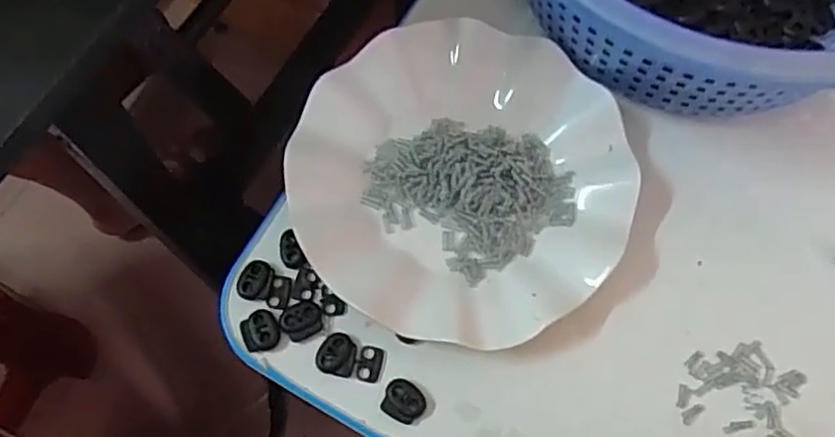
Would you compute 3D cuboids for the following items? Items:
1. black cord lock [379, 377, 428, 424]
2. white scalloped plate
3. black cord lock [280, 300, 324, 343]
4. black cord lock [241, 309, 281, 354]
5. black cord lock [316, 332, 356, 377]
[{"bbox_3d":[-0.006,0.090,0.337,0.021,0.008,0.020,24,71,8],"label":"black cord lock"},{"bbox_3d":[0.023,-0.024,0.370,0.177,0.023,0.176,18,71,6],"label":"white scalloped plate"},{"bbox_3d":[-0.060,0.052,0.352,0.021,0.004,0.019,-29,73,-11],"label":"black cord lock"},{"bbox_3d":[-0.081,0.058,0.350,0.020,0.004,0.020,-30,73,-11],"label":"black cord lock"},{"bbox_3d":[-0.041,0.069,0.346,0.019,0.004,0.021,11,70,3],"label":"black cord lock"}]

